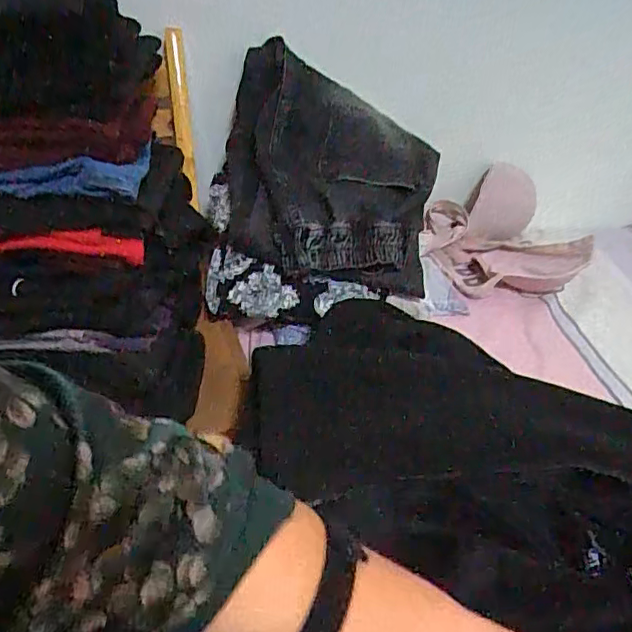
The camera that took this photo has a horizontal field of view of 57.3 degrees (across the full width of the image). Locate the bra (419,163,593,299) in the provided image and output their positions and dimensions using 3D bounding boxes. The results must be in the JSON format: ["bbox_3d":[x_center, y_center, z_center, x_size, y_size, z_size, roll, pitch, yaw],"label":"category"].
[{"bbox_3d":[0.284,-0.110,0.874,0.214,0.120,0.230,2,40,-2],"label":"bra"}]

